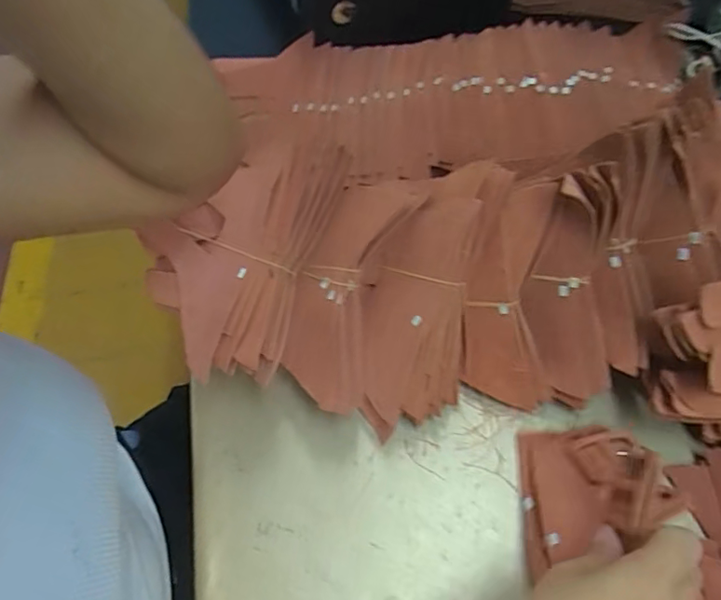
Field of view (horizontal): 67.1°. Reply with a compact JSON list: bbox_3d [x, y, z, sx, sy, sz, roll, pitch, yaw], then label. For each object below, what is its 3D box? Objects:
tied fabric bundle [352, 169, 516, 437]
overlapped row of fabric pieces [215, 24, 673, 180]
[{"bbox_3d":[0.046,-0.004,0.430,0.089,0.039,0.214,18,97,15],"label":"tied fabric bundle"},{"bbox_3d":[0.113,-0.248,0.635,0.534,0.098,0.117,-7,59,-2],"label":"overlapped row of fabric pieces"}]

